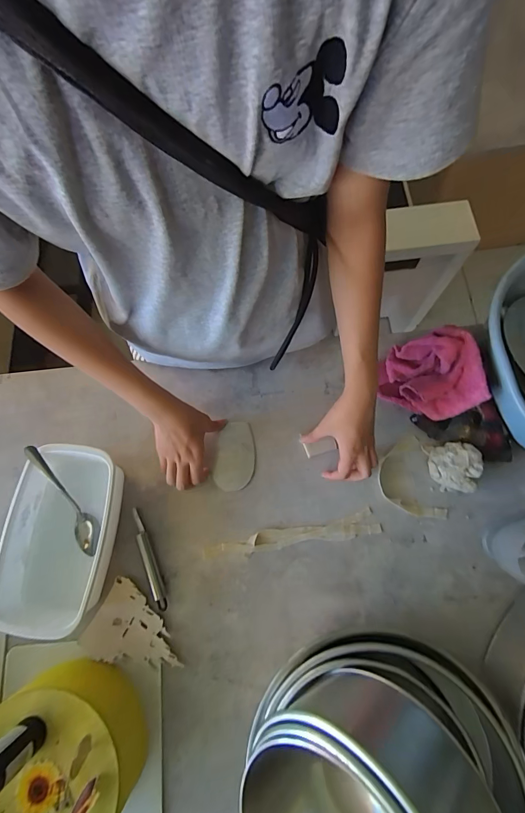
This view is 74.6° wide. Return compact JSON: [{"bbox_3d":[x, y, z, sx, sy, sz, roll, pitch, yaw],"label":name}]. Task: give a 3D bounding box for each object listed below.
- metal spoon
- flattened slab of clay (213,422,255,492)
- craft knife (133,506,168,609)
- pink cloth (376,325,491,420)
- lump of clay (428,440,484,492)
[{"bbox_3d":[-0.273,0.128,0.482,0.035,0.033,0.169,-30,93,-6],"label":"metal spoon"},{"bbox_3d":[-0.042,0.075,0.523,0.060,0.009,0.100,7,75,4],"label":"flattened slab of clay"},{"bbox_3d":[-0.158,0.210,0.479,0.017,0.008,0.136,-22,75,-4],"label":"craft knife"},{"bbox_3d":[0.234,-0.043,0.491,0.116,0.069,0.120,-14,75,-2],"label":"pink cloth"},{"bbox_3d":[0.267,0.081,0.481,0.058,0.036,0.062,19,76,7],"label":"lump of clay"}]

